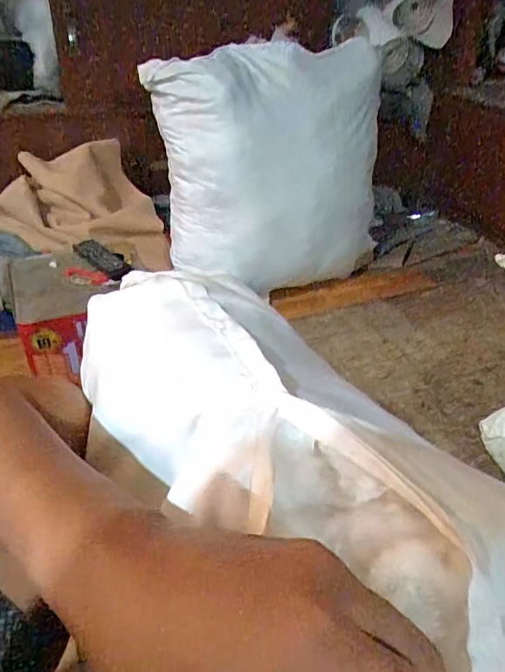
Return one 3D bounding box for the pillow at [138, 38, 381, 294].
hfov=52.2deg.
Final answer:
[{"bbox_3d":[0.071,-0.390,1.272,0.610,0.559,0.216,-22,42,-31],"label":"pillow"}]

